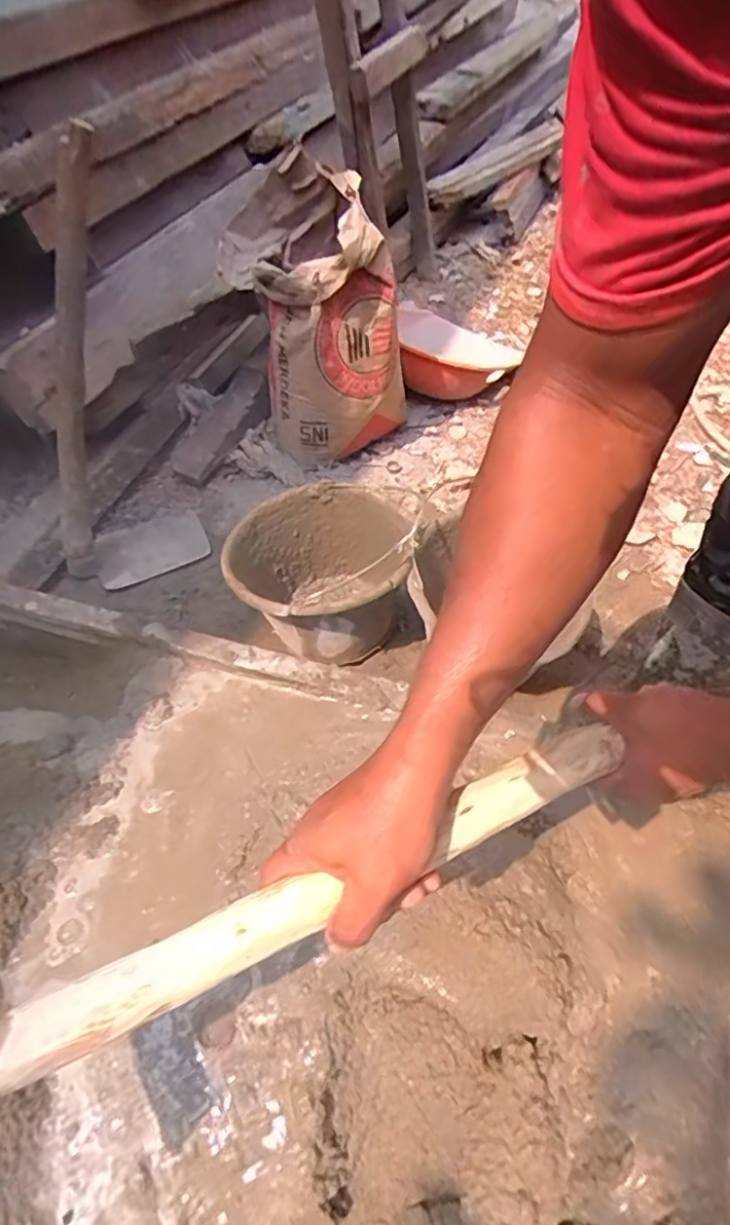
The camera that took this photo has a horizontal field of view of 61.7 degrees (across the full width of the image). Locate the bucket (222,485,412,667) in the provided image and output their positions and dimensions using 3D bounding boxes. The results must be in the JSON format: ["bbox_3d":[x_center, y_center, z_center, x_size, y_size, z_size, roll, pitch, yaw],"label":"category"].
[{"bbox_3d":[-0.068,-0.055,1.029,0.293,0.208,0.271,-11,50,-6],"label":"bucket"}]

